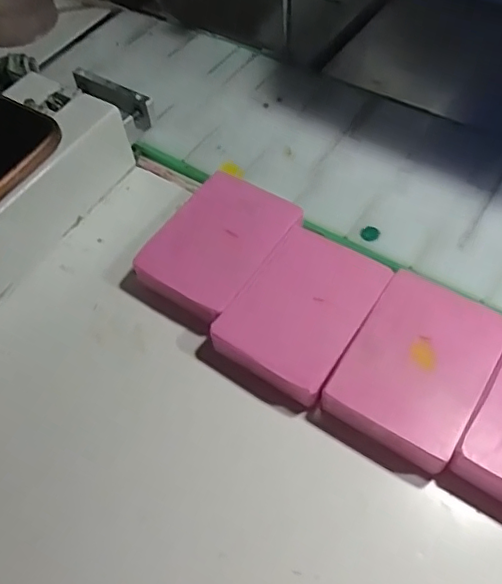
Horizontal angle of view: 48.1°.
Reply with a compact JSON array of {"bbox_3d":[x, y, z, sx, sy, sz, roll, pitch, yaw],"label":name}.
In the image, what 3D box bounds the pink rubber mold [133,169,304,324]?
[{"bbox_3d":[-0.017,-0.026,0.299,0.058,0.016,0.080,29,64,21],"label":"pink rubber mold"}]

